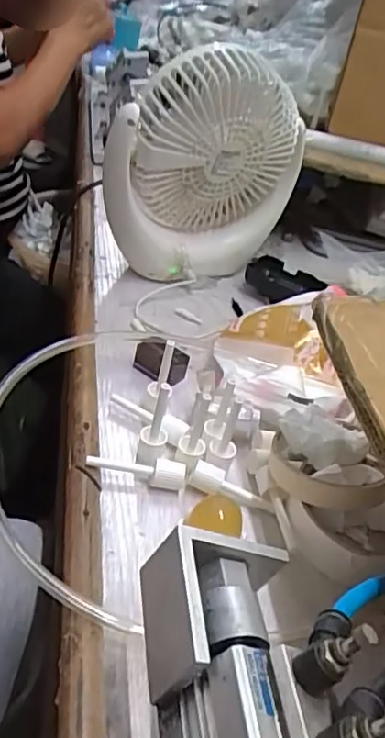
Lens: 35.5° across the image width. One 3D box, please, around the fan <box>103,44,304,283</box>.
[{"bbox_3d":[0.010,-0.191,0.583,0.184,0.199,0.081,-16,45,-34],"label":"fan"}]

